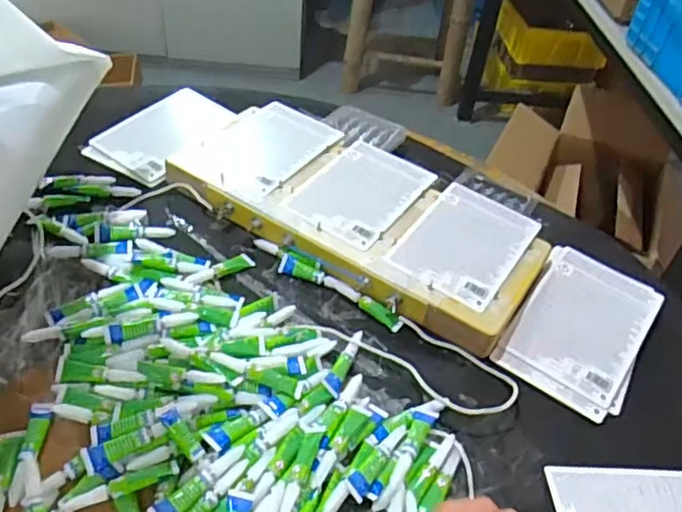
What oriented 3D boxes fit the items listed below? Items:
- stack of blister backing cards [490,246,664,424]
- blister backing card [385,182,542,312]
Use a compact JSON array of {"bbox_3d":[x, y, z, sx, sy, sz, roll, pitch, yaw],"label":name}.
[{"bbox_3d":[0.249,0.071,0.648,0.121,0.008,0.187,28,55,20],"label":"stack of blister backing cards"},{"bbox_3d":[0.138,-0.018,0.685,0.112,0.010,0.171,27,46,20],"label":"blister backing card"}]

